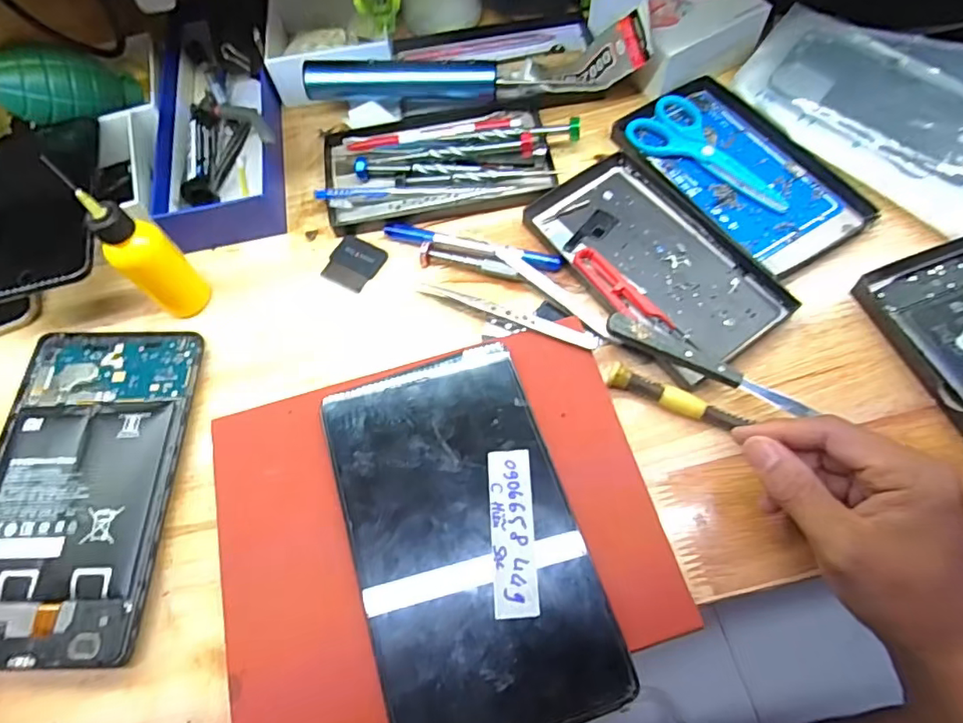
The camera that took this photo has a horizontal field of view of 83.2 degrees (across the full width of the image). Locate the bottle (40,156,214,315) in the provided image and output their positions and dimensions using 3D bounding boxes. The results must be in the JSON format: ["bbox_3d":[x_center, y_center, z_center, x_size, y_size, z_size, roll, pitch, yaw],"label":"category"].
[{"bbox_3d":[-0.217,-0.070,0.347,0.030,0.123,0.036,-20,66,-5],"label":"bottle"}]

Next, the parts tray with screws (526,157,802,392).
[{"bbox_3d":[0.117,-0.071,0.386,0.114,0.018,0.177,-35,68,-12],"label":"parts tray with screws"}]

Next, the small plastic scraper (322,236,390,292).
[{"bbox_3d":[-0.094,-0.073,0.404,0.039,0.005,0.040,23,69,14],"label":"small plastic scraper"}]

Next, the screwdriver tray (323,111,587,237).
[{"bbox_3d":[-0.026,-0.162,0.428,0.200,0.032,0.102,-9,65,0],"label":"screwdriver tray"}]

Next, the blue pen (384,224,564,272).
[{"bbox_3d":[-0.007,-0.084,0.389,0.131,0.009,0.015,15,67,11],"label":"blue pen"}]

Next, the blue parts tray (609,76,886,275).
[{"bbox_3d":[0.193,-0.146,0.410,0.101,0.016,0.176,-32,67,-10],"label":"blue parts tray"}]

